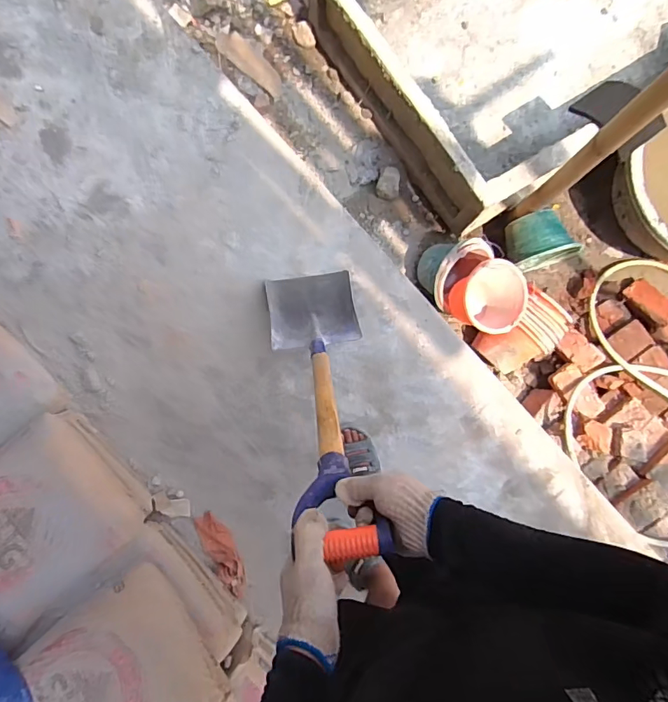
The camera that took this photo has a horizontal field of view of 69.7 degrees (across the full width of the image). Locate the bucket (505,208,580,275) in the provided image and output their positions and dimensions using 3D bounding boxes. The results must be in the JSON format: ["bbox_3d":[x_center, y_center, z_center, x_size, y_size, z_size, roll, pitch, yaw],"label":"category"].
[{"bbox_3d":[0.698,-0.381,1.645,0.203,0.175,0.180,-20,87,-2],"label":"bucket"}]

